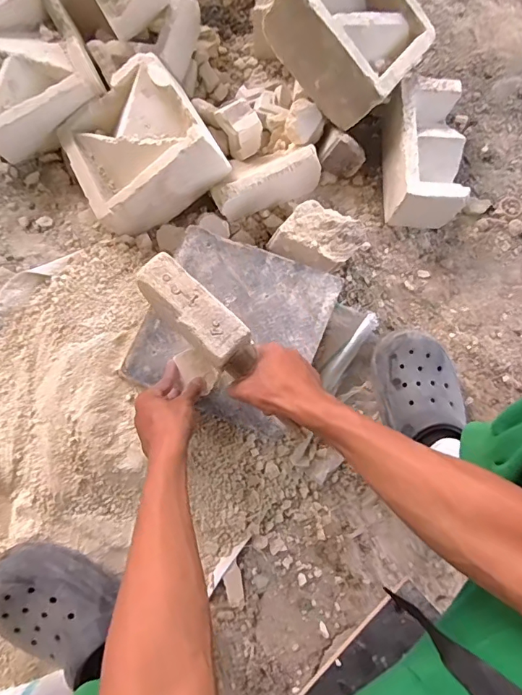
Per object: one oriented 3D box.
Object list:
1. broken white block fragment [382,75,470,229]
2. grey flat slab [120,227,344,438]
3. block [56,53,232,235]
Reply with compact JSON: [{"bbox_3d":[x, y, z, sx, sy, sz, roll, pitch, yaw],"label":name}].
[{"bbox_3d":[0.261,-0.310,0.709,0.110,0.098,0.193,-1,80,-1],"label":"broken white block fragment"},{"bbox_3d":[-0.038,-0.030,0.632,0.242,0.012,0.249,23,80,3],"label":"grey flat slab"},{"bbox_3d":[-0.188,-0.310,0.695,0.203,0.105,0.204,-32,72,11],"label":"block"}]

